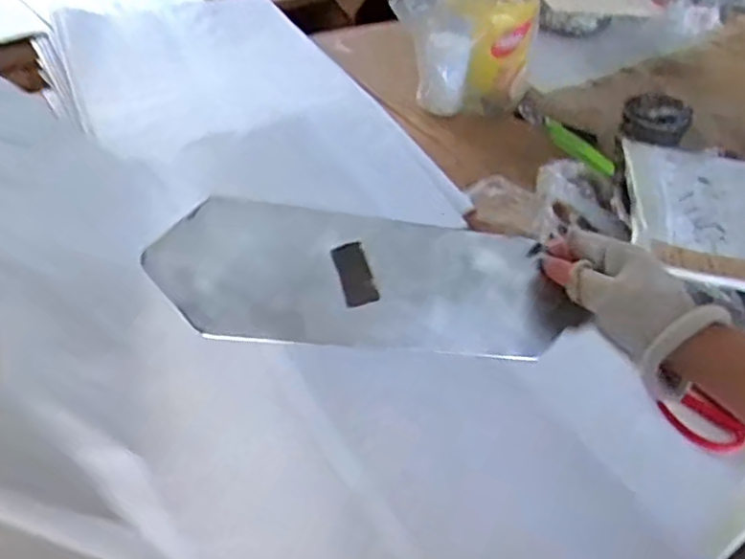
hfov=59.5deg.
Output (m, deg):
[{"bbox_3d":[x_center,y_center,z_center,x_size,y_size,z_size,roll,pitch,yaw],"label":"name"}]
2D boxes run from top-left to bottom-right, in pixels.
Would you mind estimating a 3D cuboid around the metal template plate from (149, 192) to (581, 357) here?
[{"bbox_3d":[0.009,0.002,0.480,0.315,0.011,0.096,7,80,-20],"label":"metal template plate"}]

